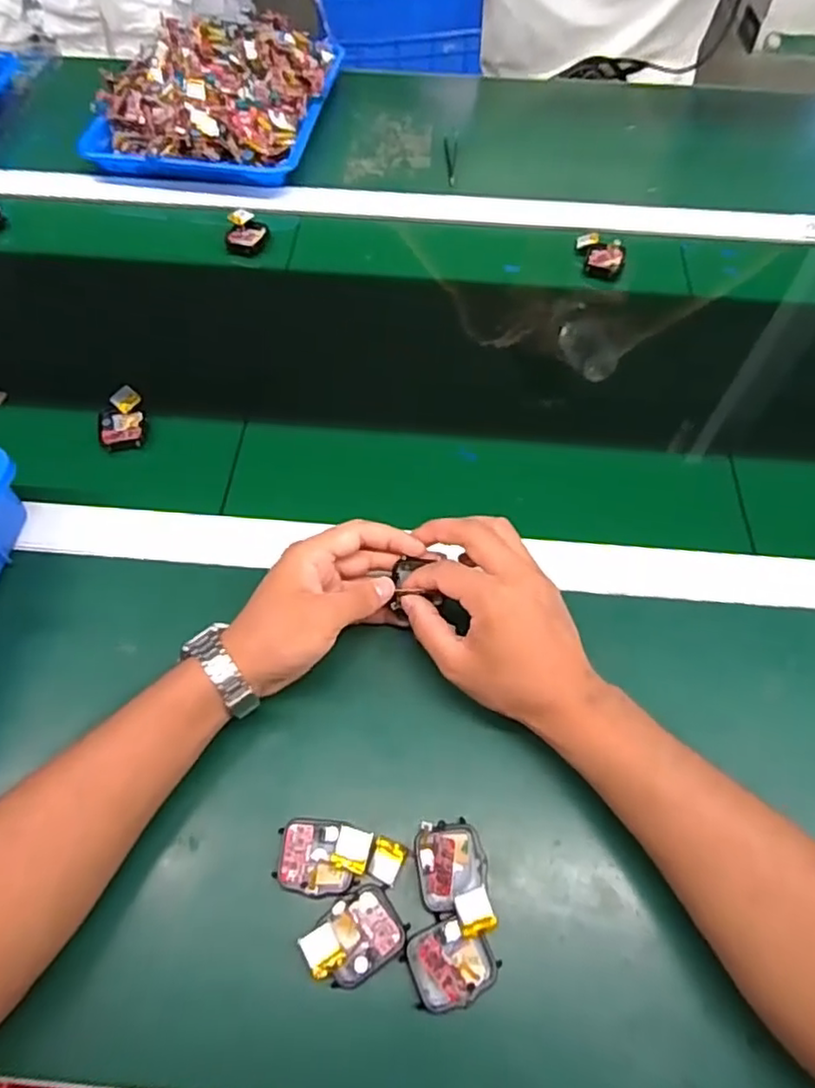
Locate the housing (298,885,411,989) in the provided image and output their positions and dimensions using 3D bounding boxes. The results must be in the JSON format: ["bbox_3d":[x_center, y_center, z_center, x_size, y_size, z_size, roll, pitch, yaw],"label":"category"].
[{"bbox_3d":[-0.028,0.214,0.346,0.050,0.014,0.038,-32,64,-18],"label":"housing"}]

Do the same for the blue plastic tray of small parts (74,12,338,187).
[{"bbox_3d":[-0.221,-0.543,0.767,0.243,0.073,0.294,11,60,6],"label":"blue plastic tray of small parts"}]

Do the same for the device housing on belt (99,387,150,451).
[{"bbox_3d":[-0.239,-0.103,0.533,0.036,0.019,0.053,-15,60,-9],"label":"device housing on belt"}]

